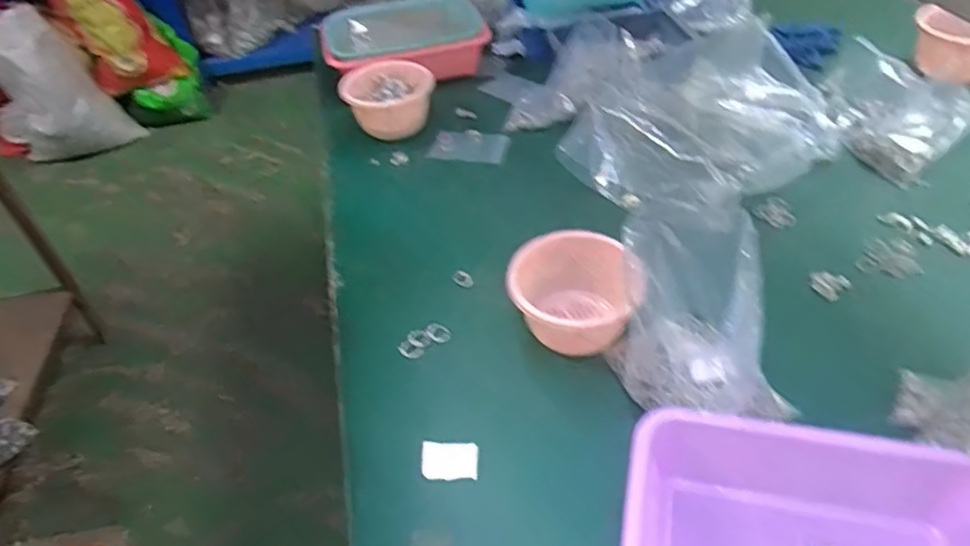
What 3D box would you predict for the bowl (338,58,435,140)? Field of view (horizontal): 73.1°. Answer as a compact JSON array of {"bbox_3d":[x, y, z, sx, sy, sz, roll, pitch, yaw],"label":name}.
[{"bbox_3d":[-0.166,-0.303,1.128,0.153,0.102,0.125,-17,44,-10],"label":"bowl"}]

